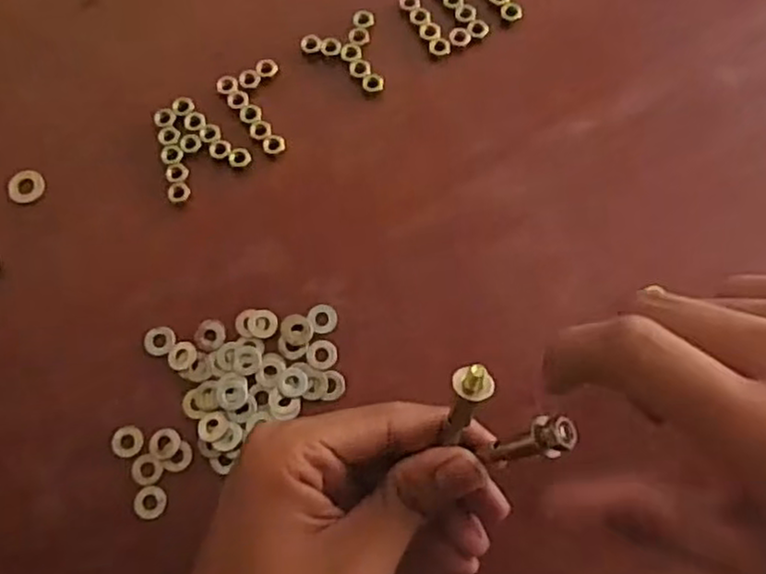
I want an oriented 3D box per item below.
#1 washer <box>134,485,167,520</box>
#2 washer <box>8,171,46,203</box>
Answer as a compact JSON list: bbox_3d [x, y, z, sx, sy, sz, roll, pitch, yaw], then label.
[{"bbox_3d":[-0.097,0.090,0.301,0.013,0.004,0.013,2,74,2],"label":"washer"},{"bbox_3d":[-0.170,-0.048,0.344,0.016,0.004,0.016,0,74,1],"label":"washer"}]

